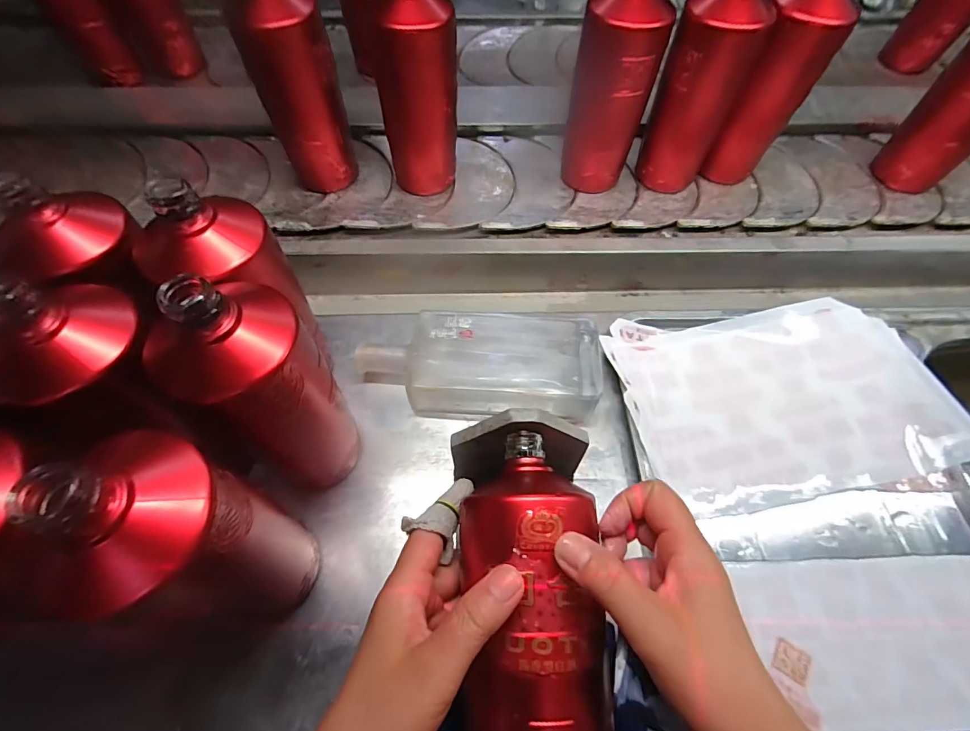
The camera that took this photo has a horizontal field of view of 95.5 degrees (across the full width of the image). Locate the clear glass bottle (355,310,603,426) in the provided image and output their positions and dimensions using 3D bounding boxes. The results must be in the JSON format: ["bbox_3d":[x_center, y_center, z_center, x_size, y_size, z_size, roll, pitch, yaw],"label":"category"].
[{"bbox_3d":[-0.006,0.000,0.420,0.228,0.045,0.107,2,63,-1],"label":"clear glass bottle"}]

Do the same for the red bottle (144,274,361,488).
[{"bbox_3d":[-0.141,0.023,0.311,0.070,0.216,0.079,38,68,16],"label":"red bottle"}]

